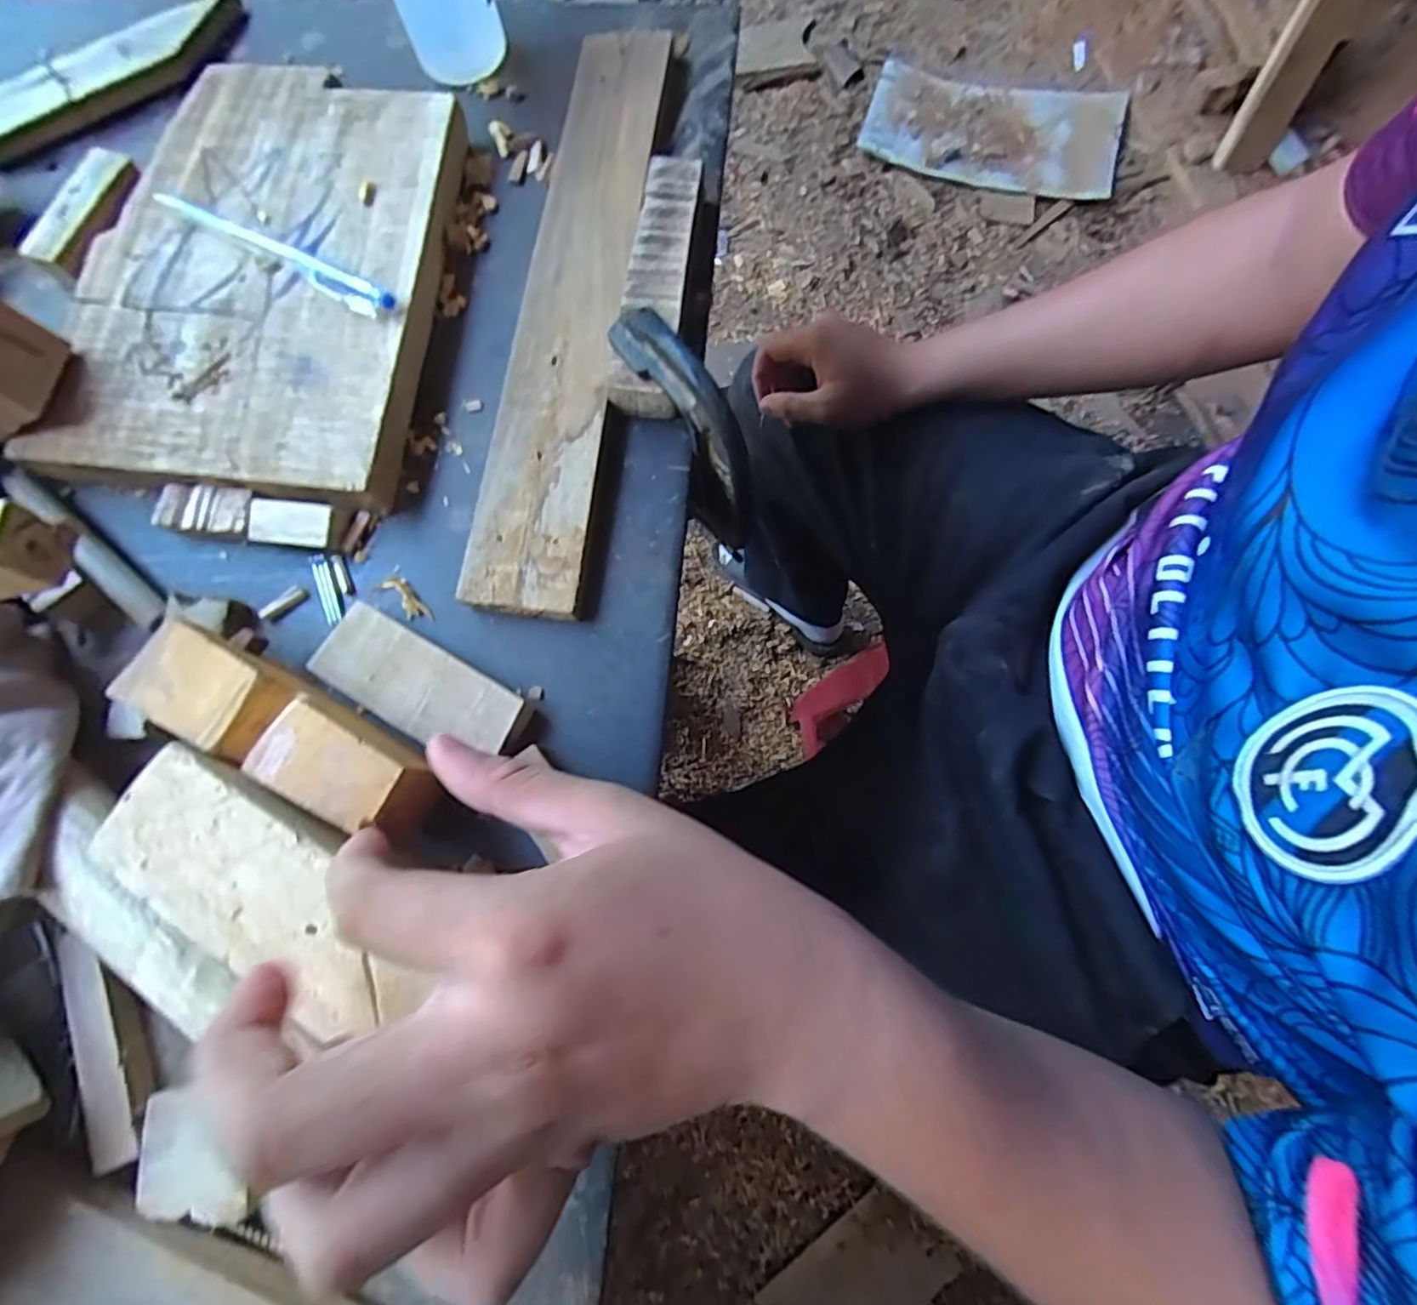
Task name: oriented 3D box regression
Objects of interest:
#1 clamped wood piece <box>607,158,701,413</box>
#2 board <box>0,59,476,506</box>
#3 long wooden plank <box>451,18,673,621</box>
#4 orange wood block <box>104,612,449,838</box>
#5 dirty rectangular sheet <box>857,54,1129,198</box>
[{"bbox_3d":[-0.023,-0.166,0.272,0.028,0.014,0.126,5,72,2],"label":"clamped wood piece"},{"bbox_3d":[-0.201,-0.175,0.273,0.159,0.017,0.220,3,72,1],"label":"board"},{"bbox_3d":[-0.060,-0.168,0.279,0.047,0.009,0.311,6,74,1],"label":"long wooden plank"},{"bbox_3d":[-0.146,0.027,0.214,0.111,0.027,0.032,25,74,8],"label":"orange wood block"},{"bbox_3d":[0.630,-1.168,1.359,0.545,0.043,0.326,19,73,6],"label":"dirty rectangular sheet"}]

